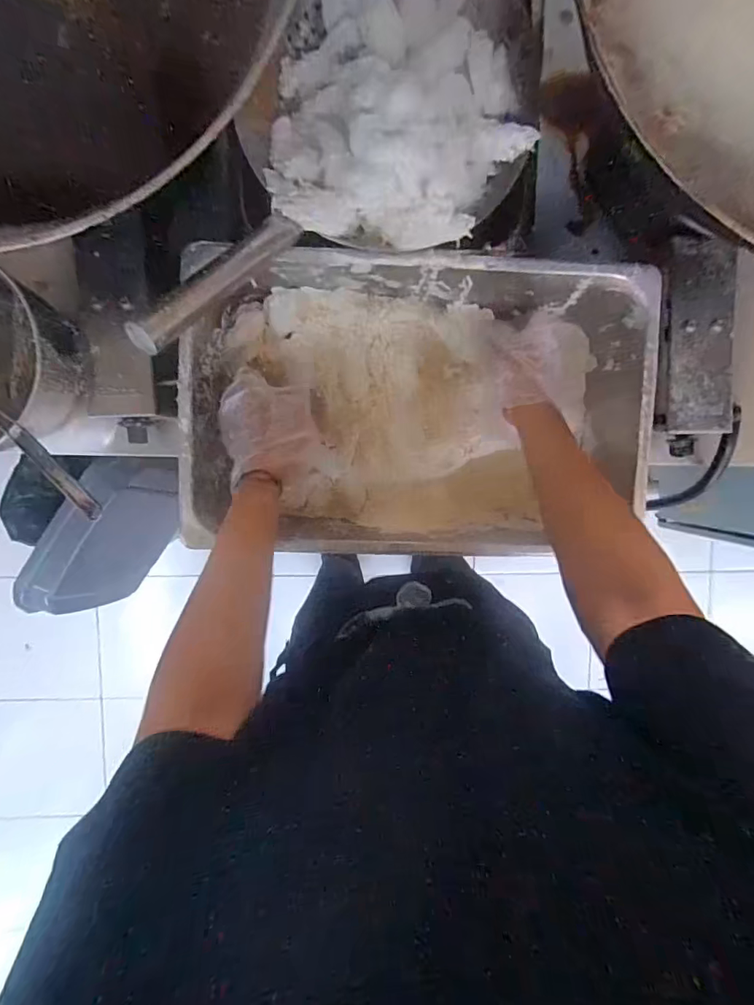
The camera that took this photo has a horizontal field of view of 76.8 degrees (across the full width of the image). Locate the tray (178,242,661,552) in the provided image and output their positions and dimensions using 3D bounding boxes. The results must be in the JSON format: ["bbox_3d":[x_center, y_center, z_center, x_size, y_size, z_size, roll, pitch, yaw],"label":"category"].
[{"bbox_3d":[0.048,-0.114,0.586,0.522,0.136,0.326,1,98,-3],"label":"tray"}]

